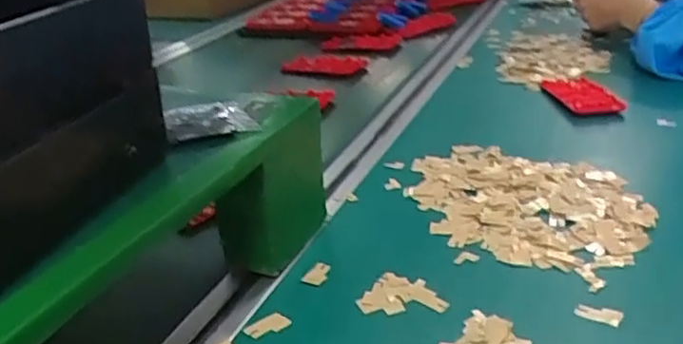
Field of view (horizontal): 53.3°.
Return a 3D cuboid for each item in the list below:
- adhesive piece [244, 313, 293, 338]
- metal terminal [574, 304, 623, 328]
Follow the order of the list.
[{"bbox_3d":[-0.048,0.099,0.441,0.029,0.004,0.018,-21,30,-34],"label":"adhesive piece"},{"bbox_3d":[0.165,0.091,0.436,0.028,0.004,0.014,11,41,29],"label":"metal terminal"}]

